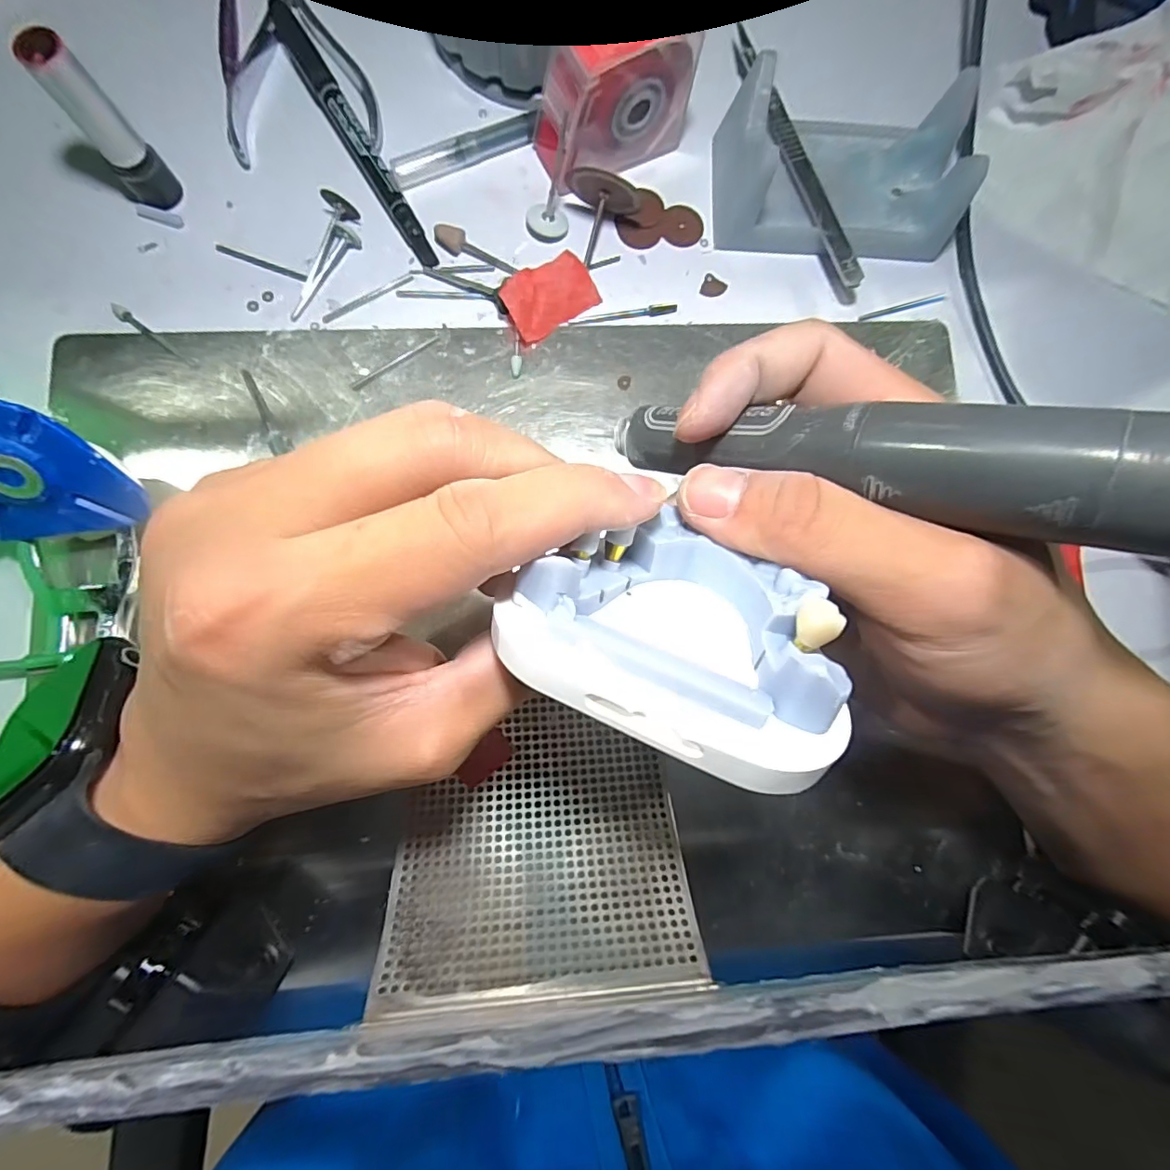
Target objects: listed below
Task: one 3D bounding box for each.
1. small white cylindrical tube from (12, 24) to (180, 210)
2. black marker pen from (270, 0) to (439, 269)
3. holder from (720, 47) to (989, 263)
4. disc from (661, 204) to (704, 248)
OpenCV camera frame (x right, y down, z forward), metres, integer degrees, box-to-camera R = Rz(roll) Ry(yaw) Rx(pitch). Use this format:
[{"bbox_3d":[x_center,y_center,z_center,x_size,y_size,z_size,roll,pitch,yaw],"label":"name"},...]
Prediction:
[{"bbox_3d":[-0.185,-0.176,0.206,0.015,0.057,0.016,0,84,-3],"label":"small white cylindrical tube"},{"bbox_3d":[-0.104,-0.202,0.238,0.012,0.008,0.134,-31,86,-6],"label":"black marker pen"},{"bbox_3d":[0.118,-0.188,0.237,0.114,0.039,0.070,3,84,-3],"label":"holder"},{"bbox_3d":[0.046,-0.169,0.251,0.019,0.004,0.021,6,85,-2],"label":"disc"}]

